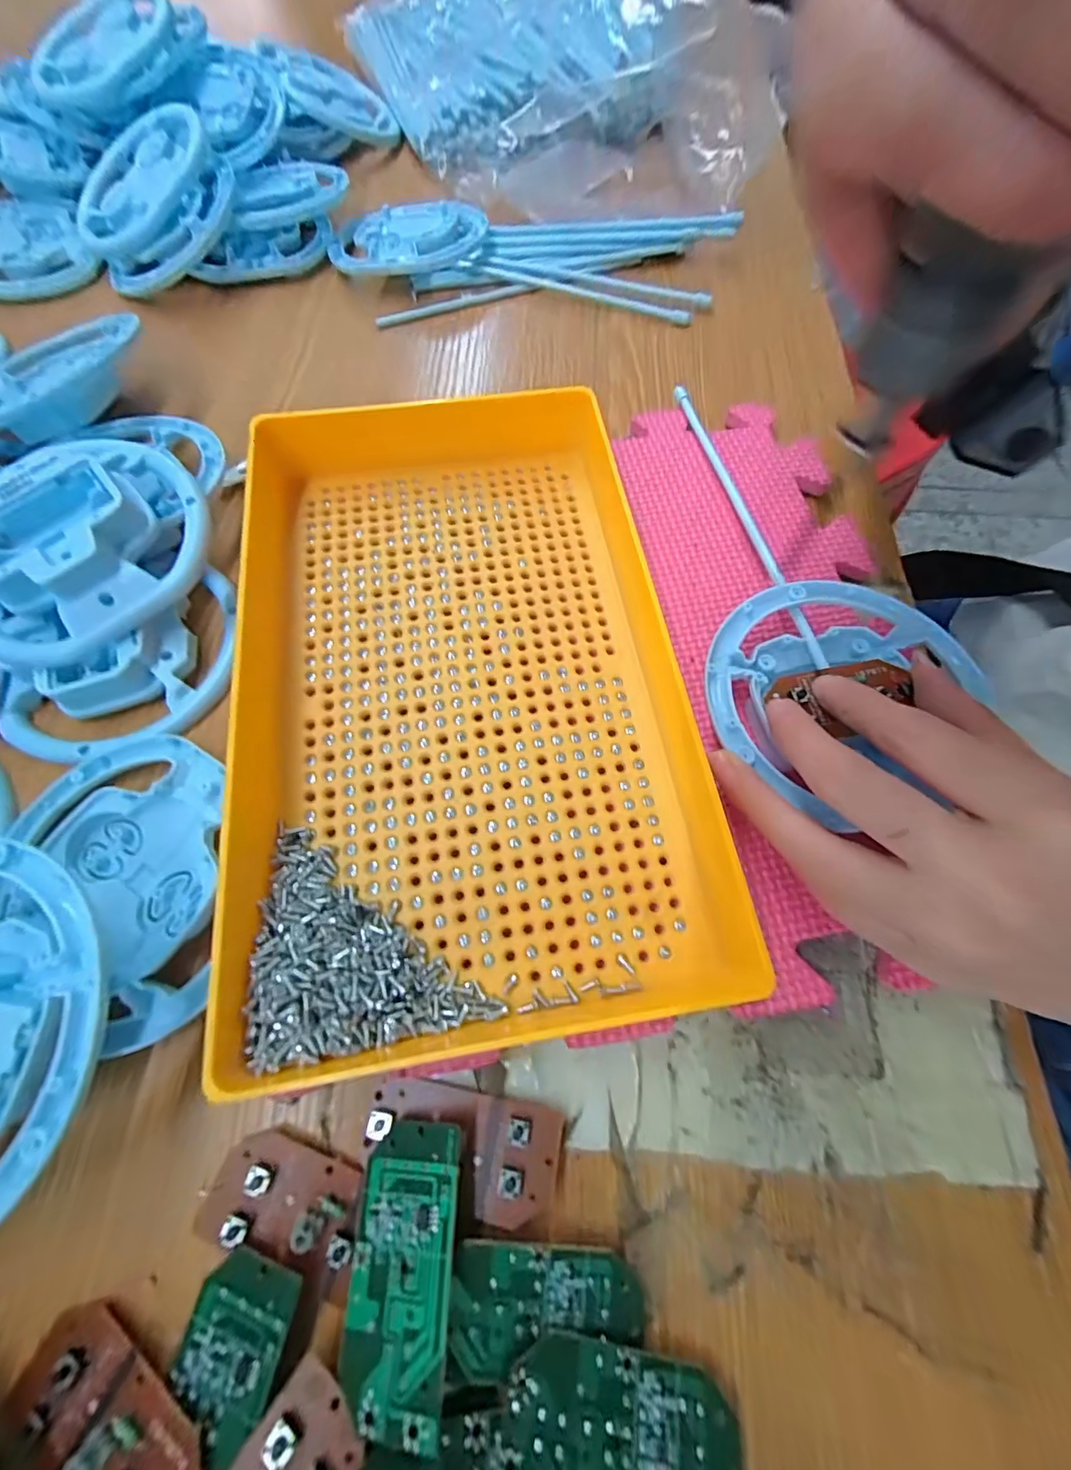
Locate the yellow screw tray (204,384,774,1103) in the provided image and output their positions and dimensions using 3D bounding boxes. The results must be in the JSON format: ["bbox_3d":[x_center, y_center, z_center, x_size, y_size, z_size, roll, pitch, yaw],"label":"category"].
[{"bbox_3d":[-0.034,-0.030,0.188,0.169,0.038,0.255,-7,68,-5],"label":"yellow screw tray"}]

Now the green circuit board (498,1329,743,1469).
[{"bbox_3d":[0.023,0.177,0.123,0.062,0.005,0.029,14,52,1],"label":"green circuit board"}]

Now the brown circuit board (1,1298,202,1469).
[{"bbox_3d":[-0.109,0.175,0.121,0.058,0.010,0.027,20,68,19],"label":"brown circuit board"}]

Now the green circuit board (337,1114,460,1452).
[{"bbox_3d":[-0.036,0.142,0.131,0.030,0.004,0.059,-8,59,15],"label":"green circuit board"}]

